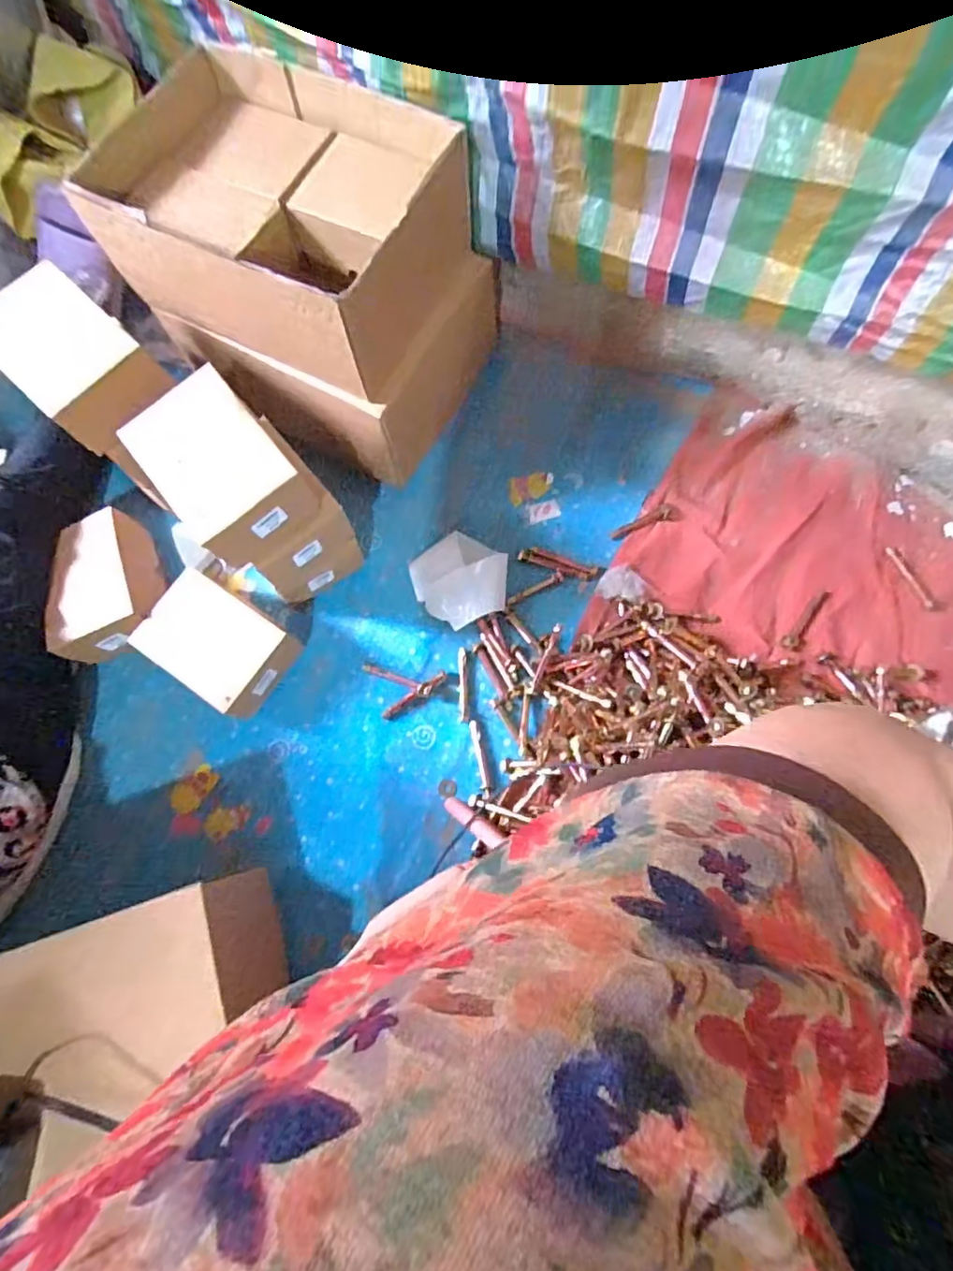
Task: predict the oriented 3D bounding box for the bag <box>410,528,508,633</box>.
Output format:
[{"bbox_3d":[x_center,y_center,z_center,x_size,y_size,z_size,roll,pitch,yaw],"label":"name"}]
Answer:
[{"bbox_3d":[-0.023,-0.087,0.890,0.149,0.027,0.134,37,78,10],"label":"bag"}]

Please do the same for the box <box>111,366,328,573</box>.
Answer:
[{"bbox_3d":[-0.299,-0.192,0.680,0.131,0.115,0.171,-41,78,-9],"label":"box"}]

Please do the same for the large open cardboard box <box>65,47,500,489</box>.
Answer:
[{"bbox_3d":[-0.236,-0.497,0.832,0.446,0.348,0.327,25,77,7],"label":"large open cardboard box"}]

